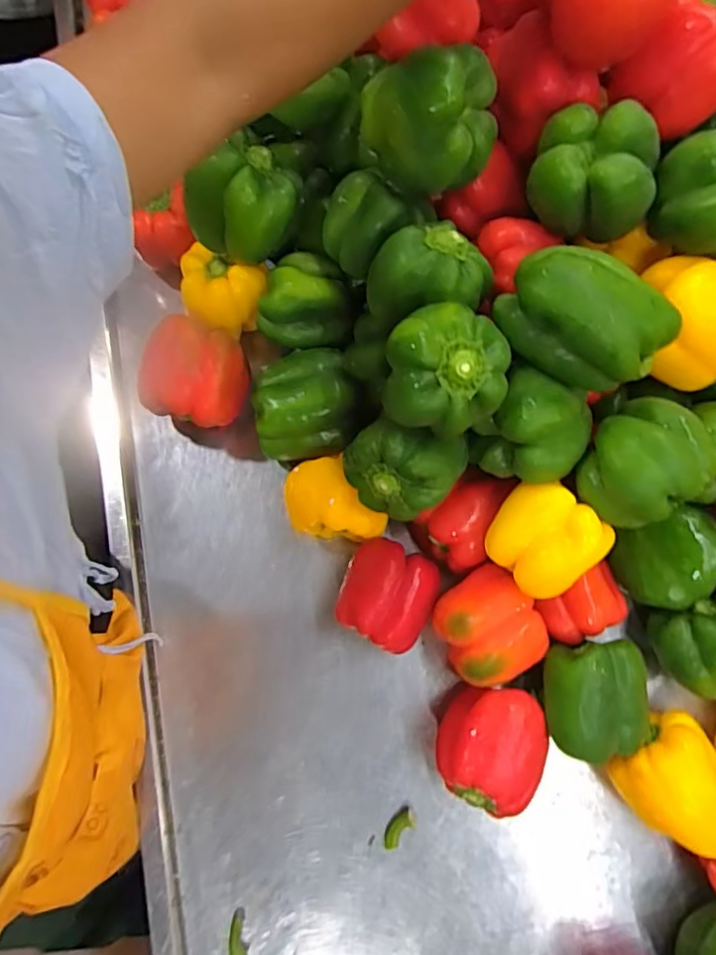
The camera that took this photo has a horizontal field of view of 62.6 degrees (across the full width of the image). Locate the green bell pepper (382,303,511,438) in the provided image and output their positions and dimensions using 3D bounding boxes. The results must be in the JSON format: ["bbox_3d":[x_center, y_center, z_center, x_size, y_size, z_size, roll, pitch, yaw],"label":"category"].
[{"bbox_3d":[0.062,-0.071,0.428,0.084,0.073,0.077,0,77,-1],"label":"green bell pepper"}]

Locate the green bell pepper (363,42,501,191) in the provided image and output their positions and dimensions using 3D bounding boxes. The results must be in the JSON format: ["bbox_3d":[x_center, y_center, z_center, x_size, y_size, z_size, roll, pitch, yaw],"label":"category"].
[{"bbox_3d":[0.056,-0.279,0.456,0.104,0.079,0.085,-5,77,-2],"label":"green bell pepper"}]

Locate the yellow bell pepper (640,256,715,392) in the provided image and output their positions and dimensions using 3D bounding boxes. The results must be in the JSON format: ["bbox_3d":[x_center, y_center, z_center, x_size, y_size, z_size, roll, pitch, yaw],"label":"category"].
[{"bbox_3d":[0.277,-0.128,0.476,0.096,0.069,0.088,5,77,0],"label":"yellow bell pepper"}]

